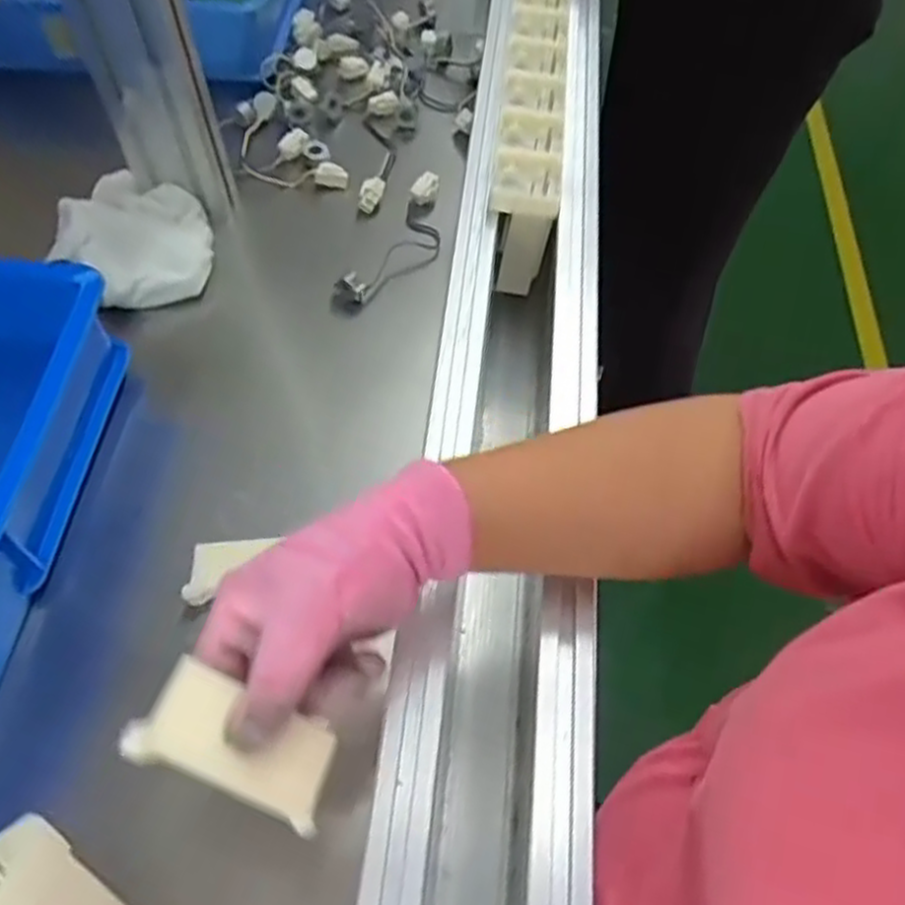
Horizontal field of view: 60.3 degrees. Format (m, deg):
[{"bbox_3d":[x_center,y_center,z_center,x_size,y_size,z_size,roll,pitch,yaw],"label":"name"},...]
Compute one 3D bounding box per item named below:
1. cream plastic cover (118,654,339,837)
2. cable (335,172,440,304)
[{"bbox_3d":[-0.082,0.112,0.301,0.078,0.008,0.038,32,58,-15],"label":"cream plastic cover"},{"bbox_3d":[-0.045,-0.197,0.734,0.060,0.040,0.168,22,60,14],"label":"cable"}]

